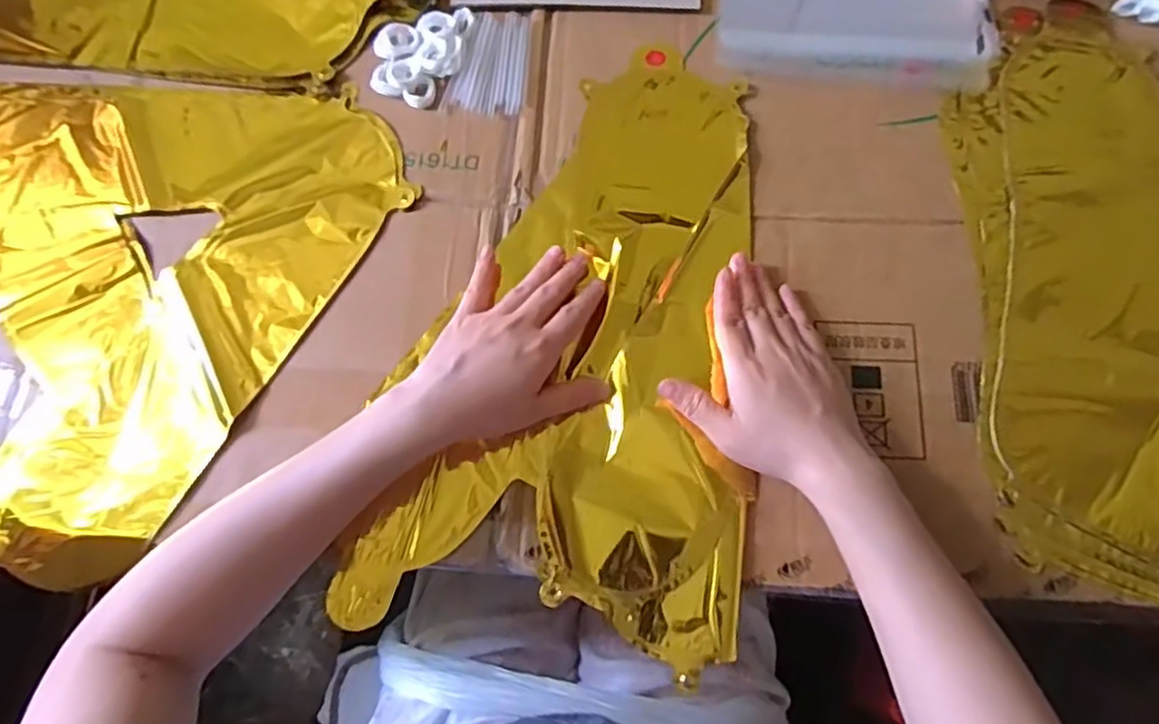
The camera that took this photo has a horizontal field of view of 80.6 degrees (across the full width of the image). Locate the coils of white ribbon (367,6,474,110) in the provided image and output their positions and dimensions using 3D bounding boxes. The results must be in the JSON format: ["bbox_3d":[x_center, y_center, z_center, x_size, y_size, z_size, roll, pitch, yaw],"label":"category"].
[{"bbox_3d":[-0.123,-0.235,0.519,0.069,0.012,0.083,11,73,5],"label":"coils of white ribbon"}]

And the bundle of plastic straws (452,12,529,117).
[{"bbox_3d":[-0.064,-0.229,0.518,0.050,0.010,0.087,7,72,4],"label":"bundle of plastic straws"}]

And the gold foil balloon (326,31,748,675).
[{"bbox_3d":[0.012,-0.027,0.462,0.235,0.020,0.416,11,74,5],"label":"gold foil balloon"}]

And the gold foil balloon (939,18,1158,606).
[{"bbox_3d":[0.363,-0.044,0.443,0.205,0.011,0.410,1,72,2],"label":"gold foil balloon"}]

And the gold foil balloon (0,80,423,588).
[{"bbox_3d":[-0.307,-0.091,0.496,0.353,0.032,0.375,-31,74,-6],"label":"gold foil balloon"}]

